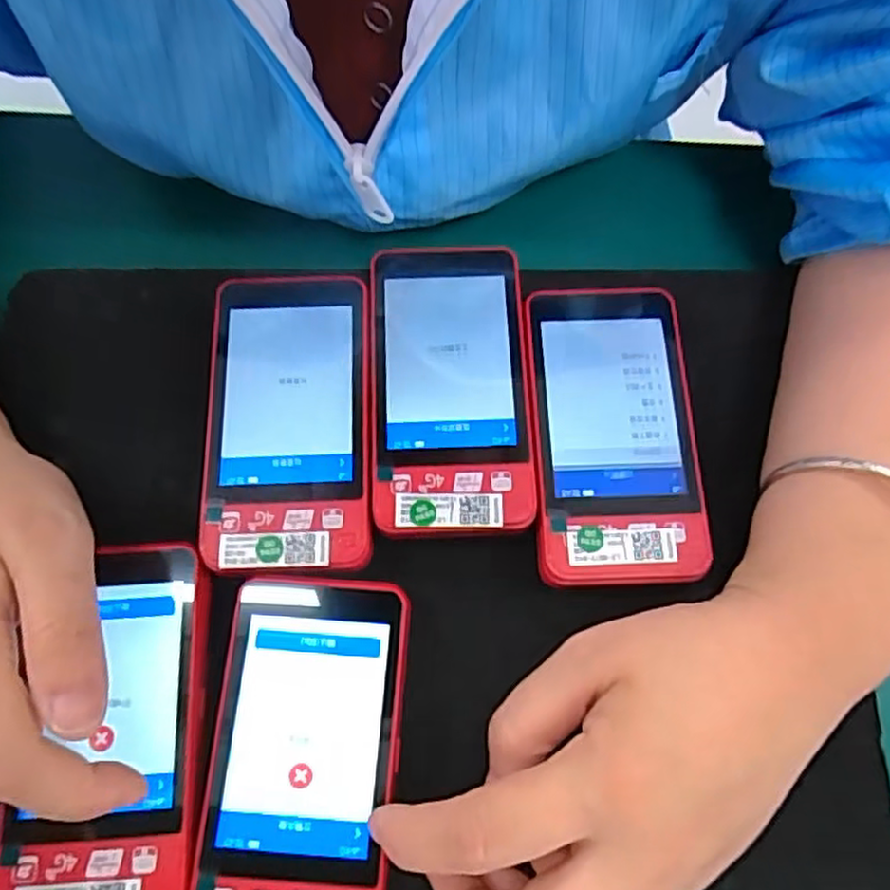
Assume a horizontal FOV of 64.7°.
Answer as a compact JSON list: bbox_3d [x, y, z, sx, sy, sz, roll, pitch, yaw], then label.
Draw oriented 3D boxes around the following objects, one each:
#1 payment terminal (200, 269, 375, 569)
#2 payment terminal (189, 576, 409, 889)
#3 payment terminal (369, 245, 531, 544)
[{"bbox_3d":[-0.060,-0.012,0.270,0.061,0.012,0.118,-2,73,-1],"label":"payment terminal"},{"bbox_3d":[-0.047,0.105,0.236,0.061,0.013,0.116,5,76,0],"label":"payment terminal"},{"bbox_3d":[0.001,-0.026,0.282,0.060,0.026,0.127,-2,73,-1],"label":"payment terminal"}]

